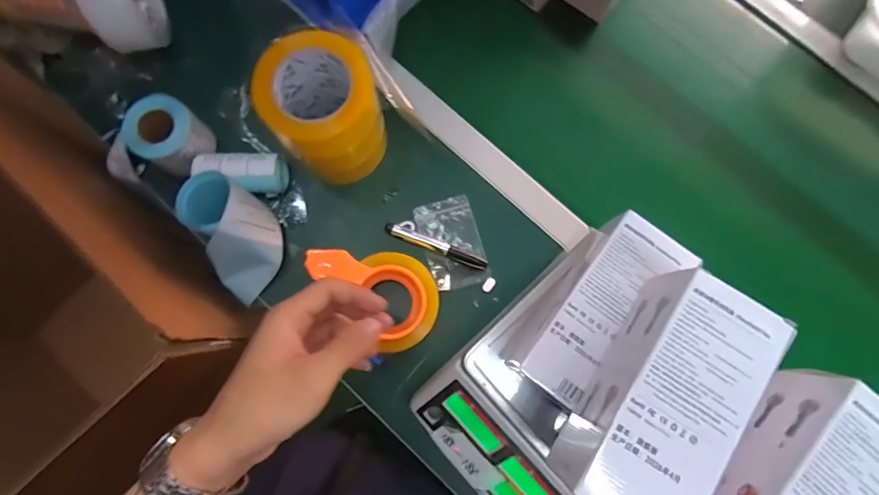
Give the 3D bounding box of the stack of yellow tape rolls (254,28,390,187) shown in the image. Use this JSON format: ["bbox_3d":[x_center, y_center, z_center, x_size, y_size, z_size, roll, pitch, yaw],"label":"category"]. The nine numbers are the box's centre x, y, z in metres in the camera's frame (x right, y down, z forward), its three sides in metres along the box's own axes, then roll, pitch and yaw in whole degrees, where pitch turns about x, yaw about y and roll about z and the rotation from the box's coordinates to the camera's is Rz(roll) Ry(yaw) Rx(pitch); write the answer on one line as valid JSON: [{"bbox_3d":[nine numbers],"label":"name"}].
[{"bbox_3d":[-0.127,-0.146,0.506,0.109,0.145,0.111,-43,82,-9],"label":"stack of yellow tape rolls"}]

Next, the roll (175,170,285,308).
[{"bbox_3d":[-0.232,-0.011,0.511,0.085,0.089,0.128,-15,79,-5],"label":"roll"}]

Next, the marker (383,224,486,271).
[{"bbox_3d":[-0.004,-0.002,0.545,0.129,0.013,0.017,21,78,3],"label":"marker"}]

